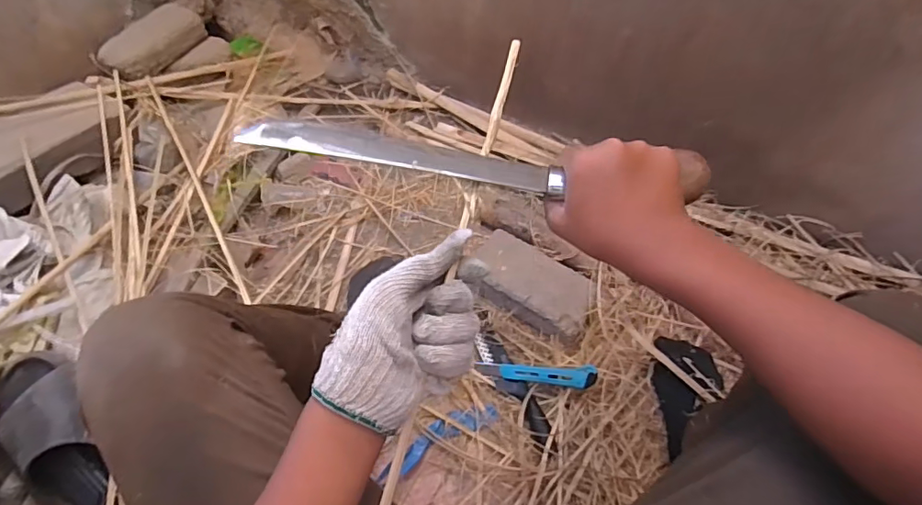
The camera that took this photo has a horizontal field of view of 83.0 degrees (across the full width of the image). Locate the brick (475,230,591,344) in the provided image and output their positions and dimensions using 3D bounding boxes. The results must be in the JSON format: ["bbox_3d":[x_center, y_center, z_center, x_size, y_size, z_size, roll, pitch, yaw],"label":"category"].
[{"bbox_3d":[0.116,0.052,0.858,0.210,0.061,0.110,33,66,19],"label":"brick"}]

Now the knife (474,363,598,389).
[{"bbox_3d":[0.112,0.185,0.795,0.182,0.014,0.031,0,58,23],"label":"knife"}]

